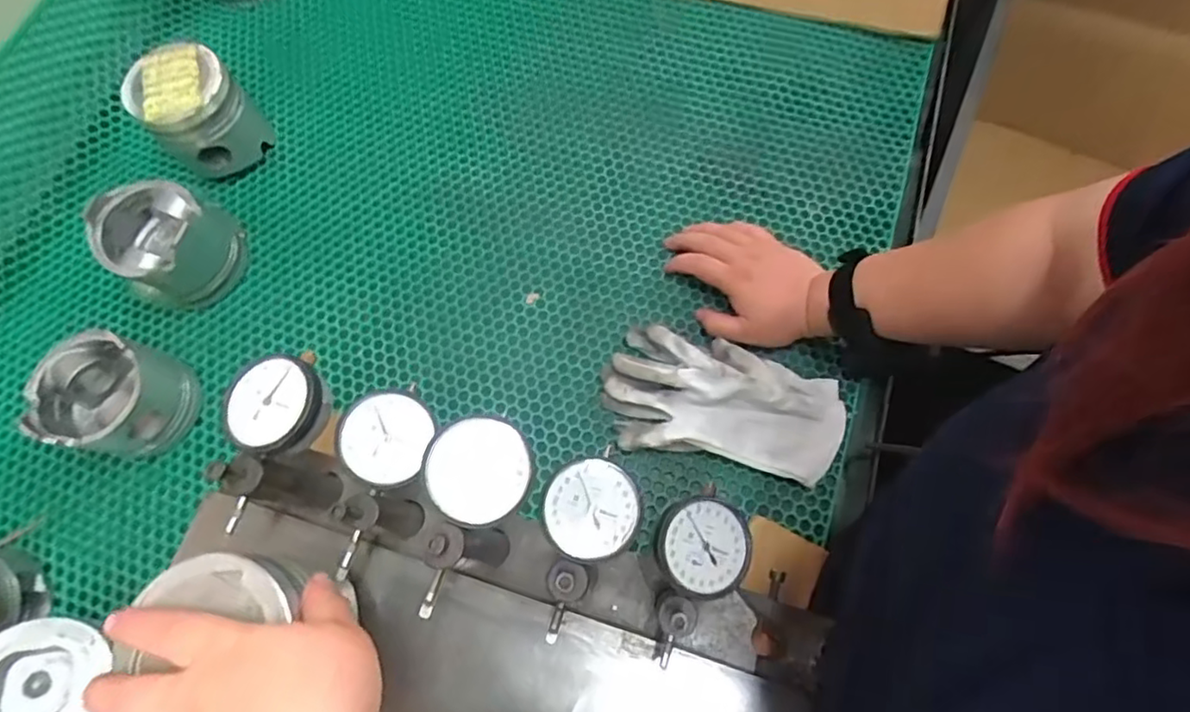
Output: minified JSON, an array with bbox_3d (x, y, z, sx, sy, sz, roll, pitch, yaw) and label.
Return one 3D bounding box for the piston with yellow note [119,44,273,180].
[{"bbox_3d":[-0.385,-0.235,0.614,0.093,0.093,0.090,-39,74,-10],"label":"piston with yellow note"}]

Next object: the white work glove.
[{"bbox_3d":[0.109,0.038,0.541,0.204,0.046,0.110,11,72,6],"label":"white work glove"}]

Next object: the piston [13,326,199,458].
[{"bbox_3d":[-0.405,0.037,0.538,0.096,0.084,0.097,15,72,7],"label":"piston"}]

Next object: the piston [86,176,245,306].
[{"bbox_3d":[-0.390,-0.105,0.582,0.102,0.083,0.099,-43,75,-11],"label":"piston"}]

